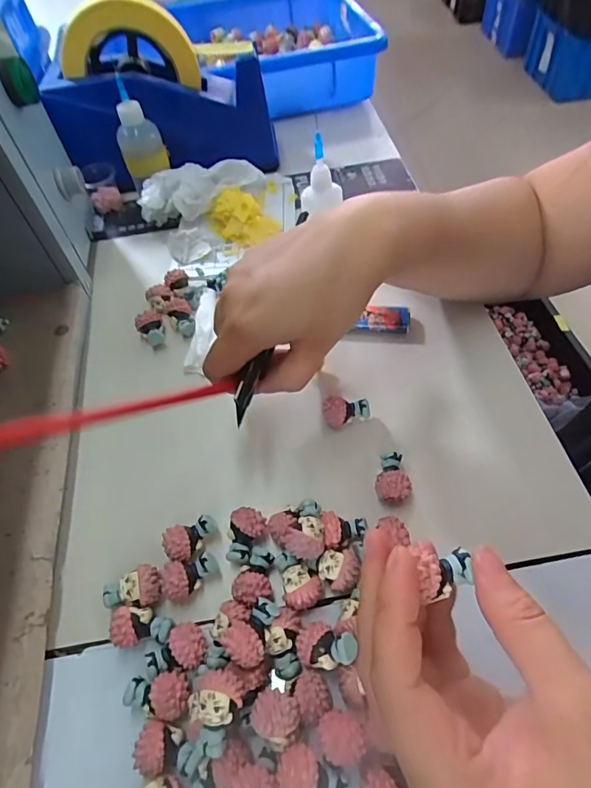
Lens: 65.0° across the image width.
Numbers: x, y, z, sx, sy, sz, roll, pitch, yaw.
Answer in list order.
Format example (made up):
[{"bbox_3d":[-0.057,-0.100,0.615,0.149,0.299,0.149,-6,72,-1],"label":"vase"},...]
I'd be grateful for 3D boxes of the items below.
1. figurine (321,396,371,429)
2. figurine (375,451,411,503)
[{"bbox_3d":[0.031,0.010,0.293,0.029,0.015,0.014,-13,56,-4],"label":"figurine"},{"bbox_3d":[0.056,0.050,0.267,0.019,0.020,0.029,8,57,10],"label":"figurine"}]

